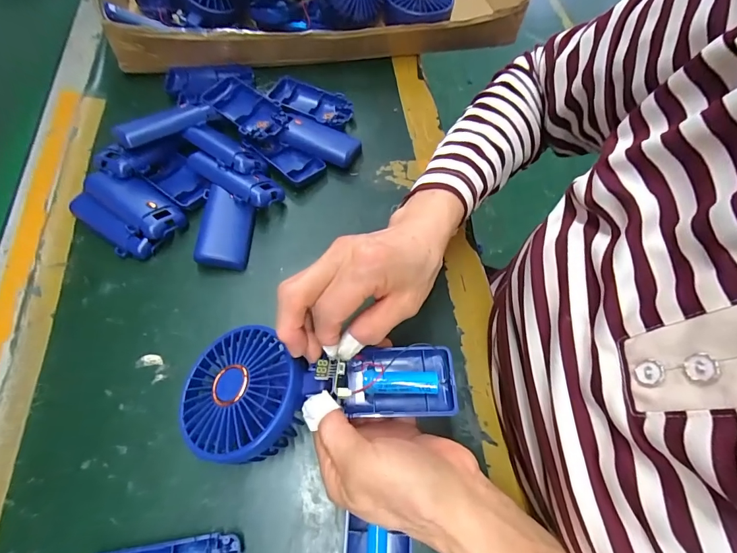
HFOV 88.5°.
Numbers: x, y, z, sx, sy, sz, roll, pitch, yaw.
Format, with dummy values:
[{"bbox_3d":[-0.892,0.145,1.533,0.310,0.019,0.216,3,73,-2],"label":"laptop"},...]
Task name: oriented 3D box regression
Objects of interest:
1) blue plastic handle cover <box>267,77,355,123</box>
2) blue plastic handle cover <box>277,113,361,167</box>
[{"bbox_3d":[-0.065,-0.193,0.426,0.095,0.016,0.046,19,63,6],"label":"blue plastic handle cover"},{"bbox_3d":[-0.051,-0.142,0.398,0.086,0.017,0.040,21,63,7],"label":"blue plastic handle cover"}]

